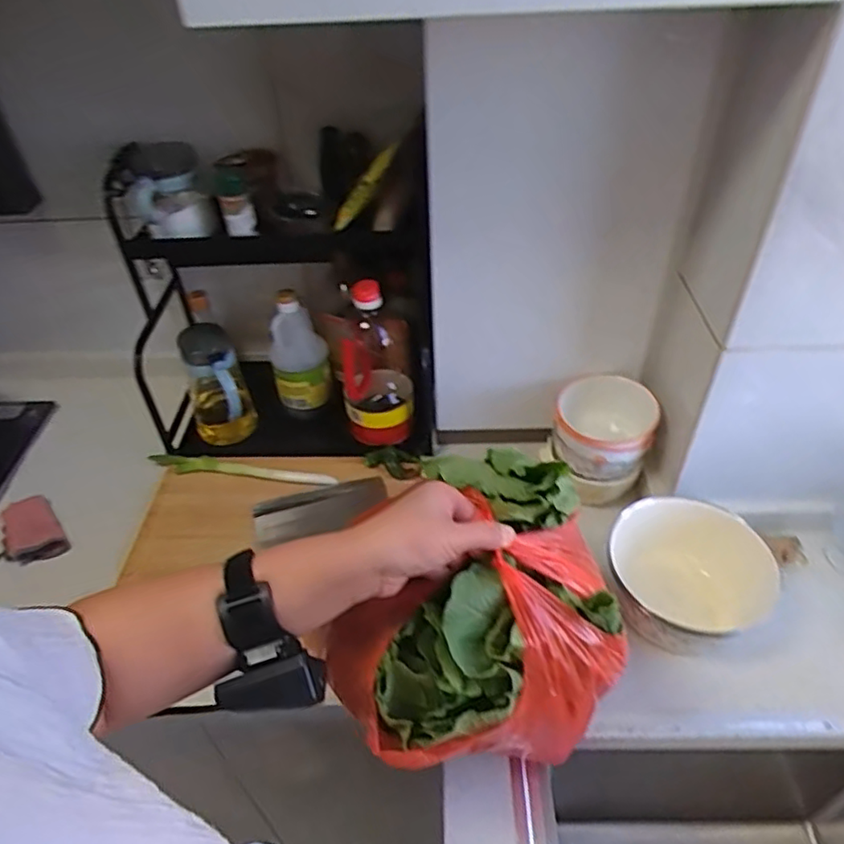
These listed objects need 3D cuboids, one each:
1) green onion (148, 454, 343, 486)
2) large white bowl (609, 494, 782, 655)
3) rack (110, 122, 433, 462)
[{"bbox_3d":[-0.265,0.071,0.929,0.283,0.017,0.036,6,44,10],"label":"green onion"},{"bbox_3d":[0.302,0.184,0.740,0.163,0.107,0.167,-2,43,2],"label":"large white bowl"},{"bbox_3d":[-0.199,-0.169,0.922,0.434,0.412,0.234,2,44,6],"label":"rack"}]

